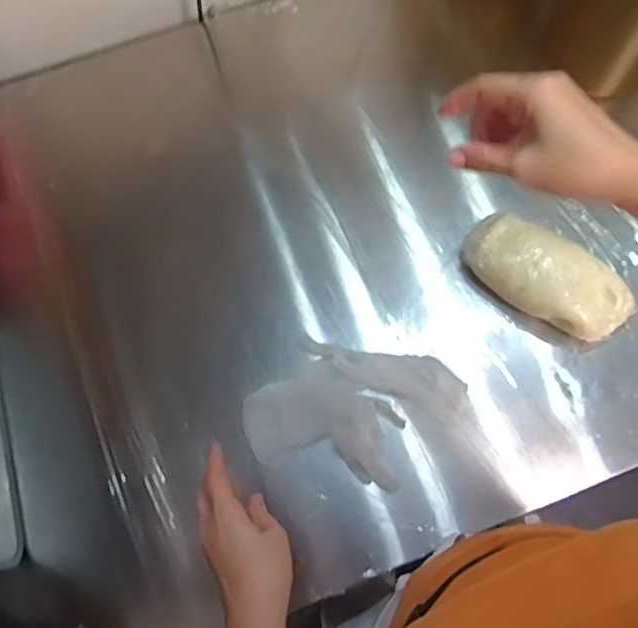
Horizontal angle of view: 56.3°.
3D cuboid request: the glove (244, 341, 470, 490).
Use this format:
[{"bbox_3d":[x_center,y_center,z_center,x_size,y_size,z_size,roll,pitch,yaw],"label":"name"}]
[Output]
[{"bbox_3d":[0.004,0.119,0.676,0.176,0.021,0.117,10,71,5],"label":"glove"}]

